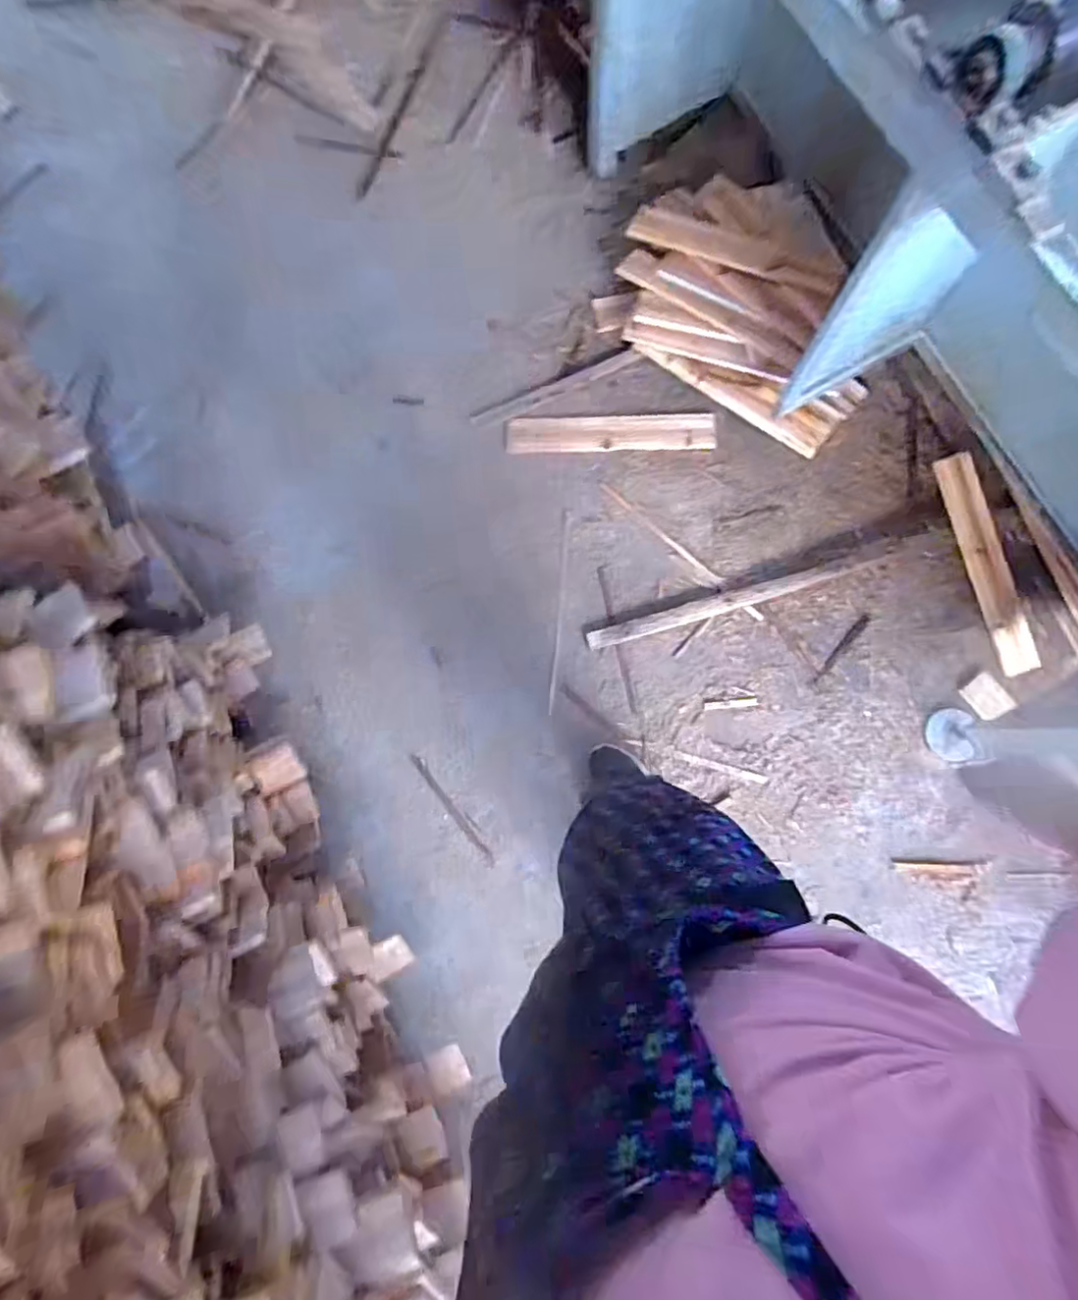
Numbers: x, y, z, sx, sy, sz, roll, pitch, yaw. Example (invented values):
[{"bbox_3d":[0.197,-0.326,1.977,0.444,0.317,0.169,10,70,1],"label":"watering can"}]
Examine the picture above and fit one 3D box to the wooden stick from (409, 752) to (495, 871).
[{"bbox_3d":[-0.199,0.367,1.392,0.023,0.010,0.307,-38,83,1],"label":"wooden stick"}]

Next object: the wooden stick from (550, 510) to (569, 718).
[{"bbox_3d":[0.049,-0.094,1.441,0.015,0.009,0.480,5,85,5],"label":"wooden stick"}]

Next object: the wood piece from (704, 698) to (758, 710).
[{"bbox_3d":[0.439,0.124,1.384,0.119,0.004,0.019,-6,84,4],"label":"wood piece"}]

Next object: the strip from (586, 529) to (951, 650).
[{"bbox_3d":[0.520,-0.137,1.392,0.824,0.018,0.045,-16,84,3],"label":"strip"}]

